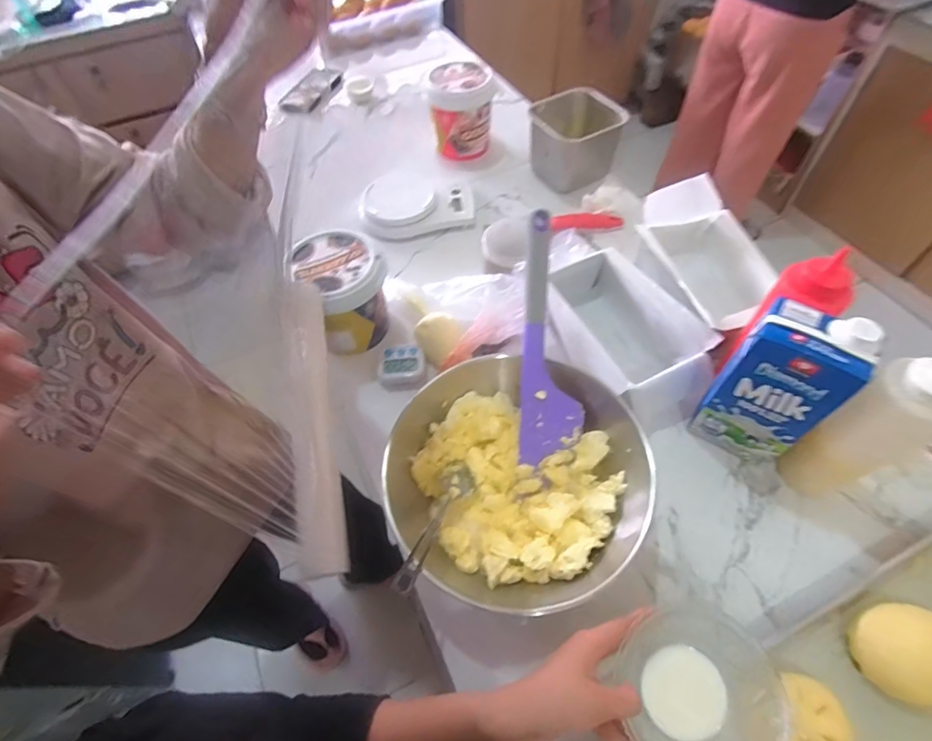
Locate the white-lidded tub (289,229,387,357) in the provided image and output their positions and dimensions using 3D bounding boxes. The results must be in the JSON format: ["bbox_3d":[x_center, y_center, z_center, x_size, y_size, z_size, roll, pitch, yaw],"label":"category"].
[{"bbox_3d":[-0.159,-0.103,0.642,0.106,0.127,0.126,-27,59,-14],"label":"white-lidded tub"}]

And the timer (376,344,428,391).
[{"bbox_3d":[-0.087,-0.004,0.653,0.065,0.028,0.055,-4,57,1],"label":"timer"}]

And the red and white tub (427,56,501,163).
[{"bbox_3d":[-0.009,-0.481,0.880,0.124,0.135,0.106,-5,57,0],"label":"red and white tub"}]

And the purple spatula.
[{"bbox_3d":[0.093,-0.036,0.529,0.067,0.013,0.278,-2,88,2],"label":"purple spatula"}]

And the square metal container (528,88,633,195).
[{"bbox_3d":[0.192,-0.404,0.839,0.140,0.116,0.138,-26,59,-13],"label":"square metal container"}]

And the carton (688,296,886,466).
[{"bbox_3d":[0.316,0.020,0.488,0.098,0.188,0.062,32,64,22],"label":"carton"}]

